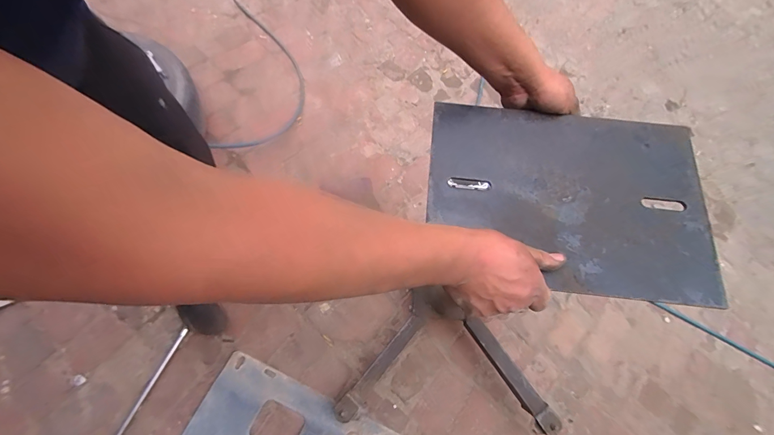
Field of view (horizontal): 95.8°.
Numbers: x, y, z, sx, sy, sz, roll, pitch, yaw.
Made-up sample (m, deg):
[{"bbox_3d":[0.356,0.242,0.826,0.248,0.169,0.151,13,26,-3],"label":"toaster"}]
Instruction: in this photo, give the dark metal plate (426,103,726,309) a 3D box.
[{"bbox_3d":[0.228,-0.032,0.459,0.350,0.012,0.263,5,70,7],"label":"dark metal plate"}]

